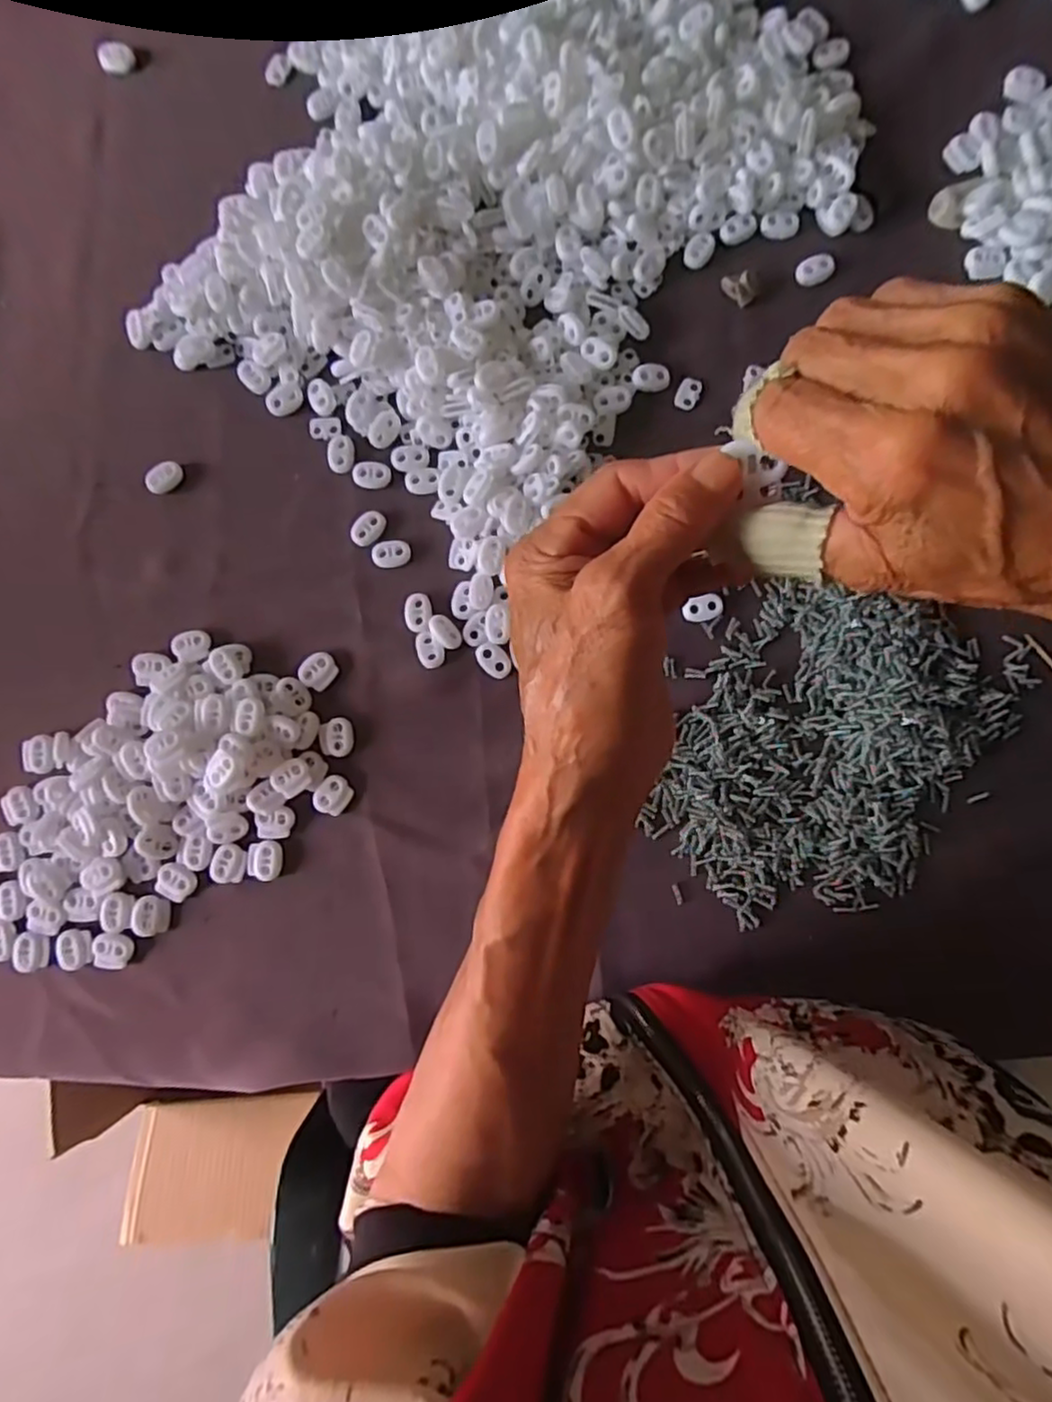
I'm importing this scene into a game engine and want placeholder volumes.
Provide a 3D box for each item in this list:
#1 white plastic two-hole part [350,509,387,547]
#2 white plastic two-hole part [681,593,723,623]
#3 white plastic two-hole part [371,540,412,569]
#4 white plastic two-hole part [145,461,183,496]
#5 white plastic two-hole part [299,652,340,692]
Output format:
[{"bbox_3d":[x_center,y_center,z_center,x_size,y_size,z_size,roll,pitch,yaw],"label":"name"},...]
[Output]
[{"bbox_3d":[-0.094,-0.103,0.401,0.015,0.004,0.023,35,87,4],"label":"white plastic two-hole part"},{"bbox_3d":[0.103,-0.054,0.390,0.023,0.006,0.014,-14,85,0],"label":"white plastic two-hole part"},{"bbox_3d":[-0.080,-0.087,0.398,0.023,0.004,0.016,-6,85,1],"label":"white plastic two-hole part"},{"bbox_3d":[-0.219,-0.135,0.408,0.013,0.011,0.023,42,87,4],"label":"white plastic two-hole part"},{"bbox_3d":[-0.121,-0.018,0.394,0.018,0.006,0.021,39,87,4],"label":"white plastic two-hole part"}]

